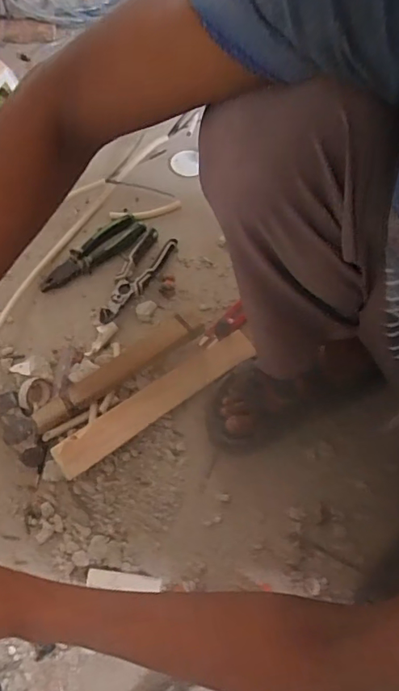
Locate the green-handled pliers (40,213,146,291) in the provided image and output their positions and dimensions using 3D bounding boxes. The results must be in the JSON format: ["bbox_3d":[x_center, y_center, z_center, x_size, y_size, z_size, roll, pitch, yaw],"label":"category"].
[{"bbox_3d":[-0.167,-0.143,0.804,0.060,0.018,0.187,39,69,17],"label":"green-handled pliers"}]

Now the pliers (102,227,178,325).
[{"bbox_3d":[-0.101,-0.110,0.777,0.052,0.027,0.187,25,66,11],"label":"pliers"}]

